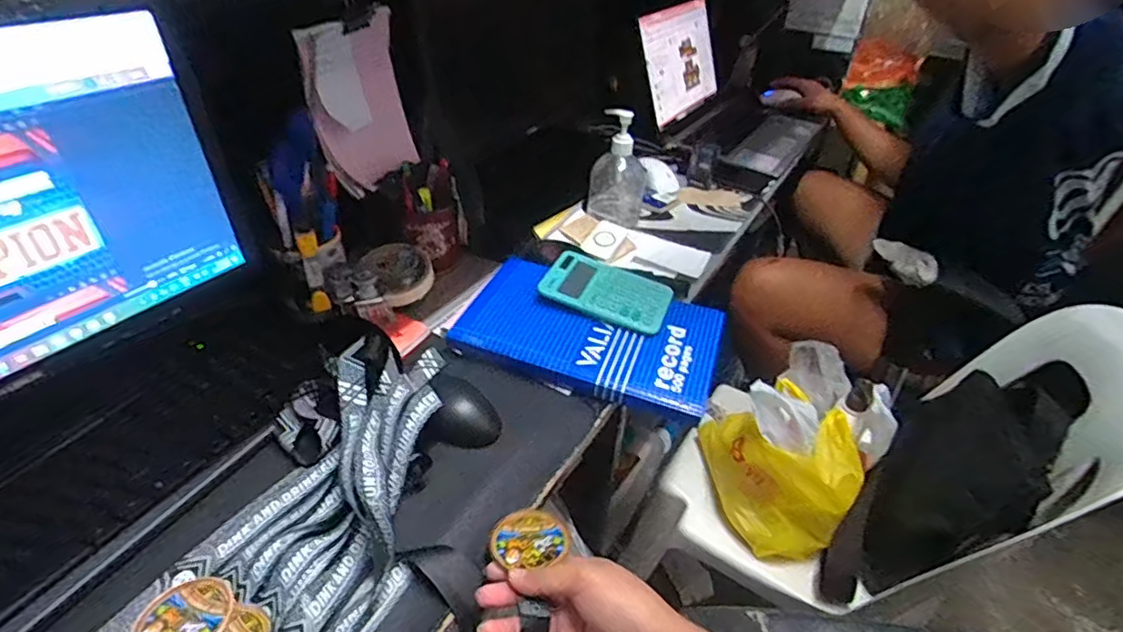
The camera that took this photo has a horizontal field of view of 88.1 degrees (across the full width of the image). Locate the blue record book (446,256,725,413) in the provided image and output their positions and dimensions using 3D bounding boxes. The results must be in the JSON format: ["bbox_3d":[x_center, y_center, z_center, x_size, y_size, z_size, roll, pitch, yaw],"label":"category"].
[{"bbox_3d":[0.035,0.017,0.667,0.283,0.032,0.168,14,38,12],"label":"blue record book"}]

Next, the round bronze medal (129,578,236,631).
[{"bbox_3d":[-0.267,0.213,0.408,0.065,0.005,0.057,3,37,-3],"label":"round bronze medal"}]

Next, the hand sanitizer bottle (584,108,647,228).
[{"bbox_3d":[0.089,-0.230,0.887,0.085,0.151,0.070,11,38,8],"label":"hand sanitizer bottle"}]

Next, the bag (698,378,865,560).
[{"bbox_3d":[0.316,0.206,0.812,0.164,0.156,0.172,-4,38,-12],"label":"bag"}]

